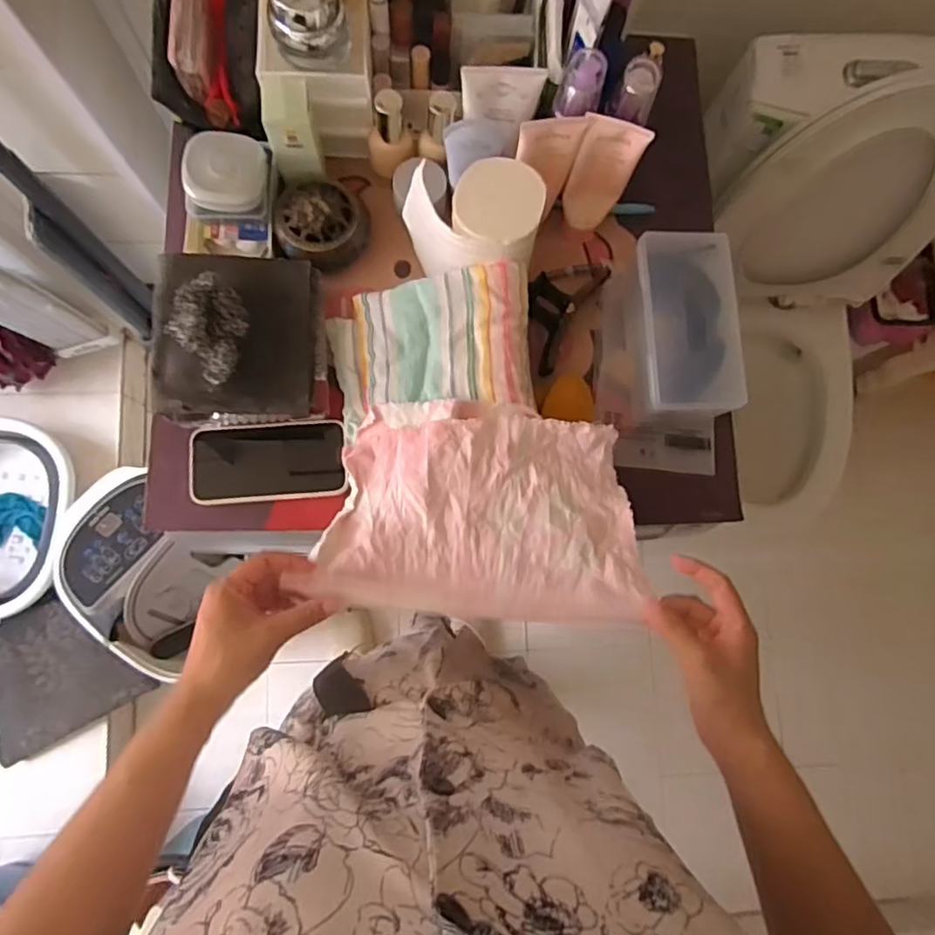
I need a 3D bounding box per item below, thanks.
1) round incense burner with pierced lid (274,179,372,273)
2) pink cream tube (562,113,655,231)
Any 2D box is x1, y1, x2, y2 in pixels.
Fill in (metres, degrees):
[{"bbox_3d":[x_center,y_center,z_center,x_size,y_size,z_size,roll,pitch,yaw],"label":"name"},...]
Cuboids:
[{"bbox_3d":[-0.144,-0.242,0.596,0.088,0.048,0.076,6,83,1],"label":"round incense burner with pierced lid"},{"bbox_3d":[0.127,-0.274,0.574,0.056,0.116,0.039,21,84,3],"label":"pink cream tube"}]

